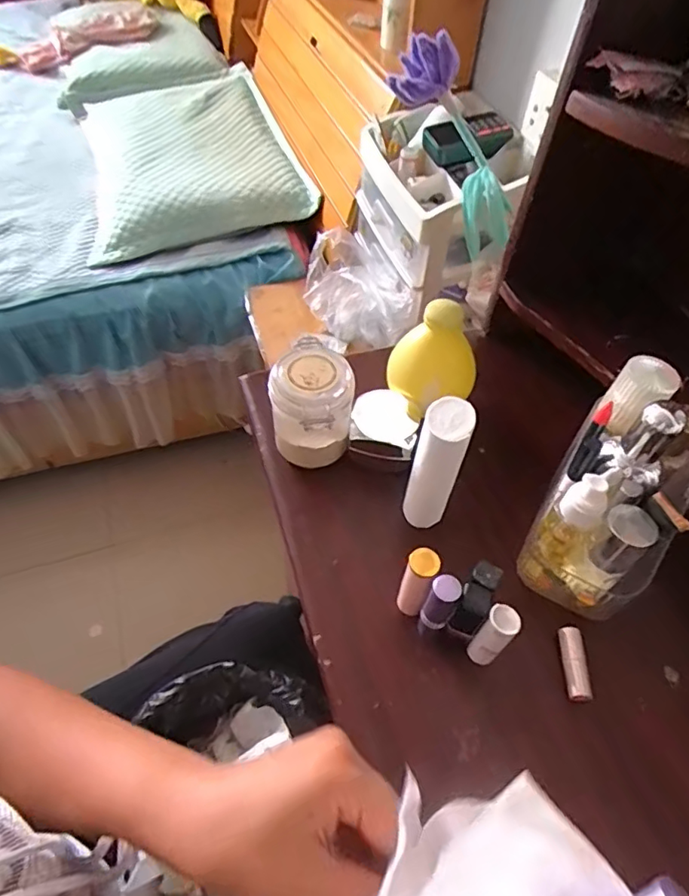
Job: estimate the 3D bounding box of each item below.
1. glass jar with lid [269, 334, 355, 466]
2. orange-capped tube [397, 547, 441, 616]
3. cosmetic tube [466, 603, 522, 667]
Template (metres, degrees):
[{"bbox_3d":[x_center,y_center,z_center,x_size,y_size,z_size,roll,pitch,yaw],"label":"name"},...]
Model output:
[{"bbox_3d":[-0.032,-0.038,0.519,0.070,0.103,0.082,-5,54,-6],"label":"glass jar with lid"},{"bbox_3d":[0.057,0.109,0.434,0.022,0.086,0.023,19,55,12],"label":"orange-capped tube"},{"bbox_3d":[0.111,0.143,0.411,0.022,0.077,0.022,1,53,-1],"label":"cosmetic tube"}]

